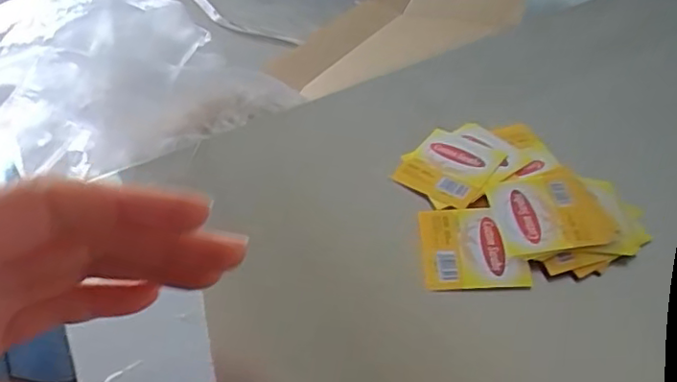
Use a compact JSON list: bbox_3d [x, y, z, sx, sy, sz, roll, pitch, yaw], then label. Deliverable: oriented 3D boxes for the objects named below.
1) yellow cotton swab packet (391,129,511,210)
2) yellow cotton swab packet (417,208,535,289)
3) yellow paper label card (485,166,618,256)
[{"bbox_3d":[0.053,-0.012,0.293,0.039,0.005,0.042,29,55,22],"label":"yellow cotton swab packet"},{"bbox_3d":[0.057,0.025,0.263,0.041,0.006,0.040,0,49,-1],"label":"yellow cotton swab packet"},{"bbox_3d":[0.093,0.009,0.271,0.047,0.005,0.042,-5,50,-5],"label":"yellow paper label card"}]

